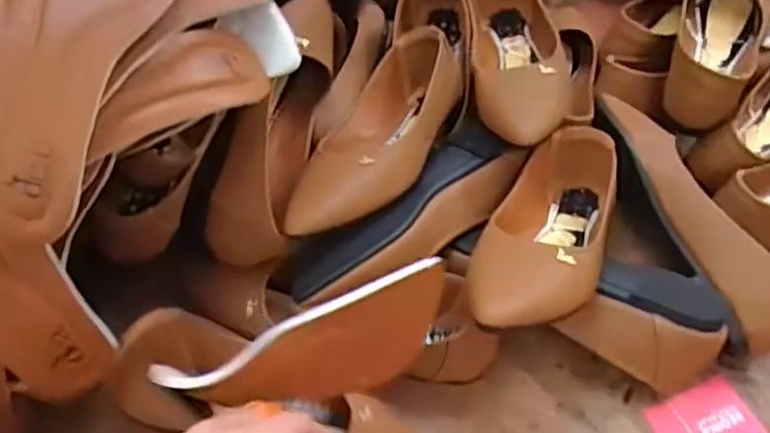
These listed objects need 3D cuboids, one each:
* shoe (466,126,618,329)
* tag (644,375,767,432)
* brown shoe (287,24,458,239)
[{"bbox_3d":[0.135,-0.007,0.525,0.082,0.059,0.279,20,33,14],"label":"shoe"},{"bbox_3d":[0.235,0.152,0.496,0.074,0.004,0.056,-18,54,-15],"label":"tag"},{"bbox_3d":[-0.001,-0.064,0.569,0.088,0.062,0.237,17,53,12],"label":"brown shoe"}]

